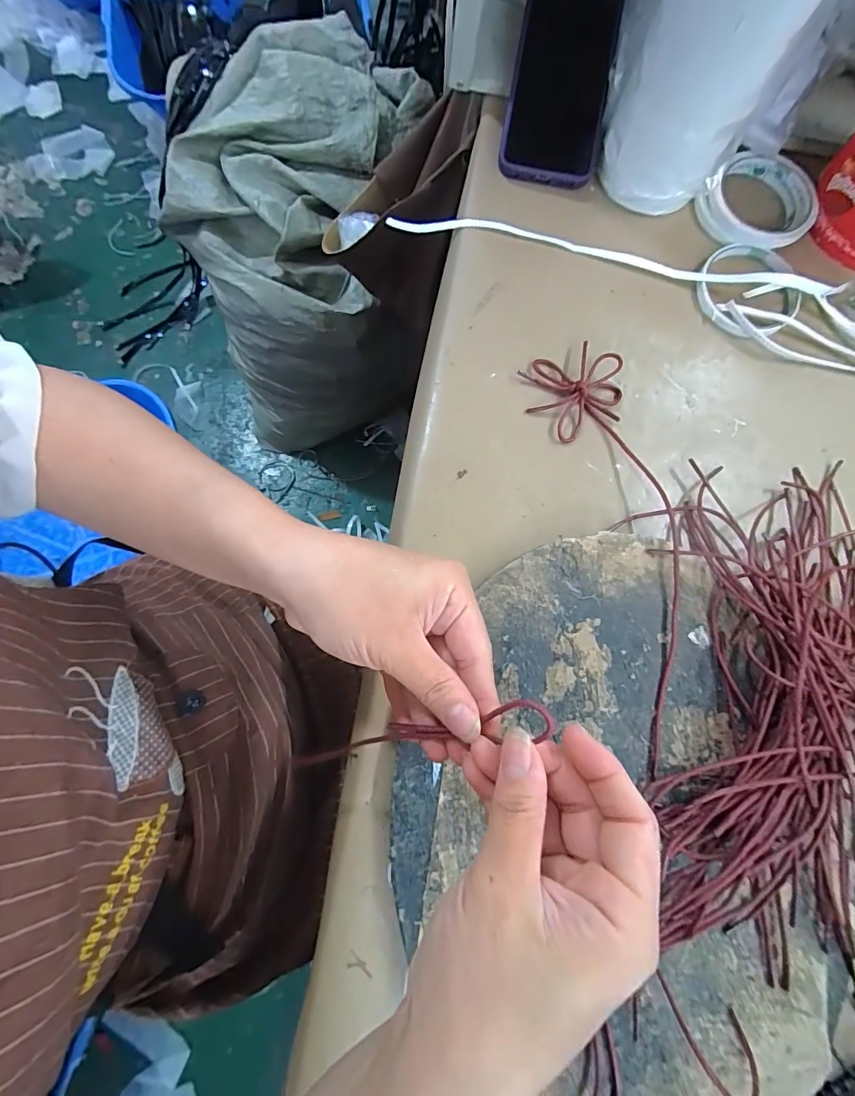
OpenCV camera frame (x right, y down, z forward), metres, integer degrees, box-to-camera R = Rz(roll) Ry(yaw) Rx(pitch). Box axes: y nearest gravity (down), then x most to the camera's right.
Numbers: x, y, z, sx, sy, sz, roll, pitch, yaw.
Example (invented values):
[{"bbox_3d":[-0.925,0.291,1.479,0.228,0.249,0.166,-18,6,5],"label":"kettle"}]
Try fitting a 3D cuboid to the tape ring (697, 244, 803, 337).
[{"bbox_3d":[0.260,-0.212,0.372,0.080,0.010,0.079,1,79,-4],"label":"tape ring"}]

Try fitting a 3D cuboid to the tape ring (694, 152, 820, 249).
[{"bbox_3d":[0.282,-0.291,0.385,0.083,0.022,0.093,45,79,5],"label":"tape ring"}]

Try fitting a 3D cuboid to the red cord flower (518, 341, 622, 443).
[{"bbox_3d":[0.110,-0.118,0.339,0.070,0.017,0.066,-18,81,-7],"label":"red cord flower"}]

